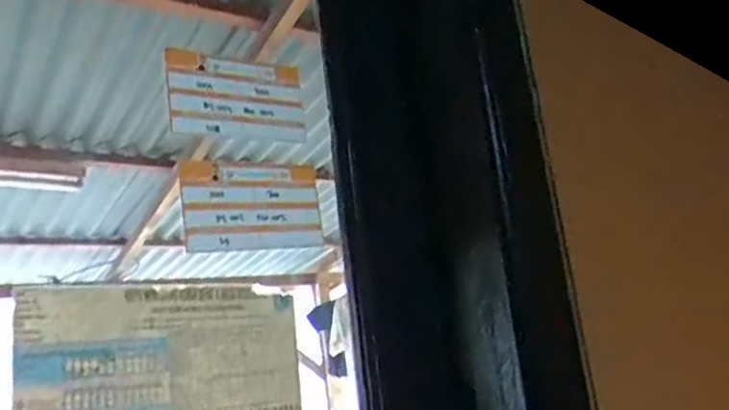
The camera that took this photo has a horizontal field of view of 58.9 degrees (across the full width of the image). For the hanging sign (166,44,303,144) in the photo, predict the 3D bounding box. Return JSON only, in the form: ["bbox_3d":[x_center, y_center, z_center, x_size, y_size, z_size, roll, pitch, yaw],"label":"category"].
[{"bbox_3d":[-0.087,-0.075,0.448,0.097,0.059,0.011,5,-19,-36],"label":"hanging sign"}]

